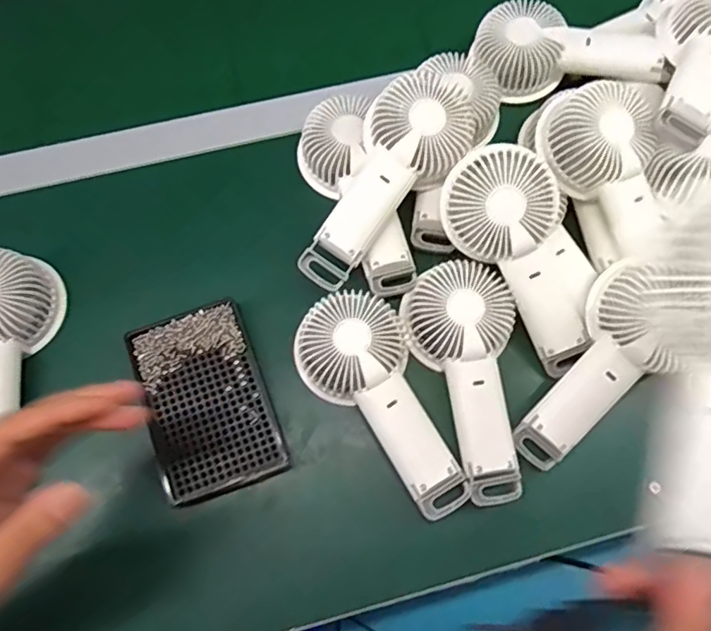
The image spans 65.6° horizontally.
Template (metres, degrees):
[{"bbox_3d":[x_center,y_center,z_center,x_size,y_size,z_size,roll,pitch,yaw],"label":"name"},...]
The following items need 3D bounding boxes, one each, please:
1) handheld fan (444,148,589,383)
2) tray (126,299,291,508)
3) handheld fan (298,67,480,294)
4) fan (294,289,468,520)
[{"bbox_3d":[0.137,-0.045,0.427,0.089,0.049,0.184,-27,94,-8],"label":"handheld fan"},{"bbox_3d":[-0.115,0.067,0.429,0.092,0.030,0.137,-21,74,-6],"label":"tray"},{"bbox_3d":[0.020,-0.109,0.445,0.085,0.042,0.191,35,90,10],"label":"handheld fan"},{"bbox_3d":[0.023,0.063,0.420,0.084,0.044,0.183,-34,76,-10],"label":"fan"}]

